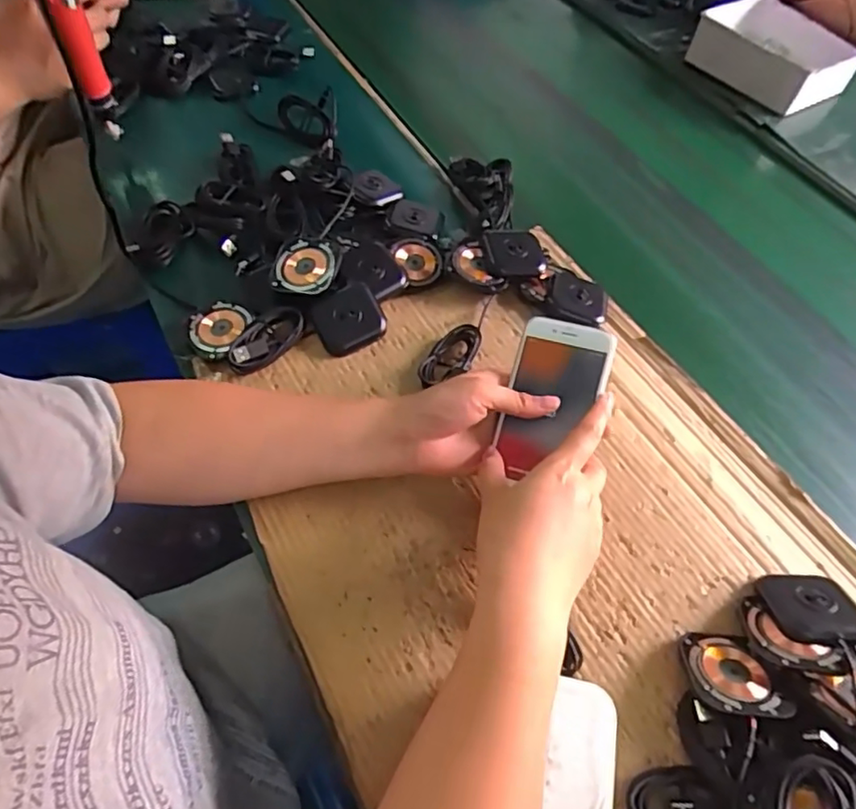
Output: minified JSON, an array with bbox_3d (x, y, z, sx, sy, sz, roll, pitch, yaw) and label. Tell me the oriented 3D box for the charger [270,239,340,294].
[{"bbox_3d":[-0.110,-0.122,0.548,0.055,0.008,0.053,0,74,2],"label":"charger"}]

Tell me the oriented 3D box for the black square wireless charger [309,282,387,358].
[{"bbox_3d":[-0.070,-0.073,0.538,0.058,0.010,0.053,-29,94,0],"label":"black square wireless charger"}]

